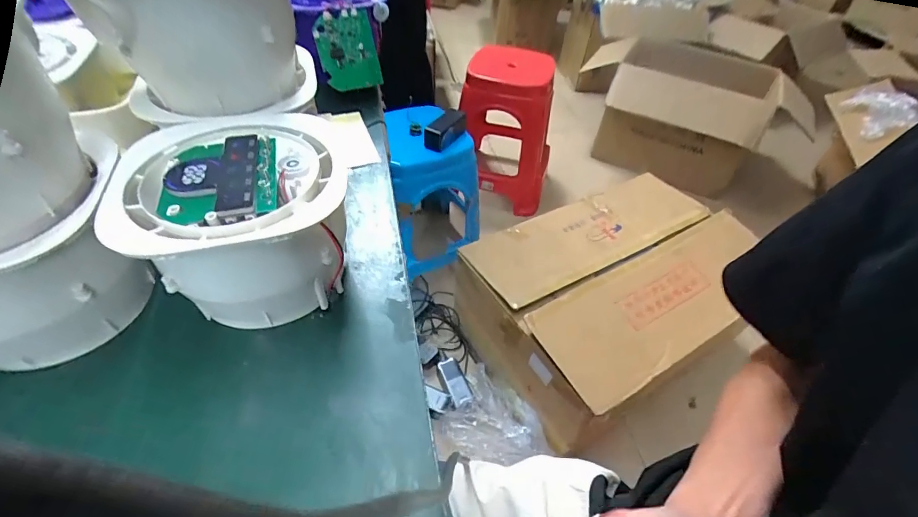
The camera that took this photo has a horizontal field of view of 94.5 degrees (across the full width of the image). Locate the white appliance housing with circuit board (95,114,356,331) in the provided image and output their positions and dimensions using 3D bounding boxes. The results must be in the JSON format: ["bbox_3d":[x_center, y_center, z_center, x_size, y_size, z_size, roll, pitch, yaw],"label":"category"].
[{"bbox_3d":[-0.145,-0.020,0.301,0.138,0.099,0.147,-9,48,-13],"label":"white appliance housing with circuit board"}]

